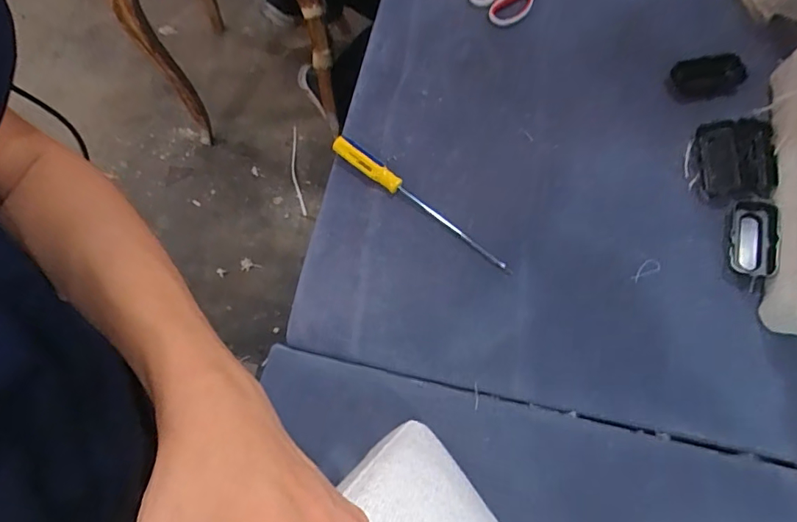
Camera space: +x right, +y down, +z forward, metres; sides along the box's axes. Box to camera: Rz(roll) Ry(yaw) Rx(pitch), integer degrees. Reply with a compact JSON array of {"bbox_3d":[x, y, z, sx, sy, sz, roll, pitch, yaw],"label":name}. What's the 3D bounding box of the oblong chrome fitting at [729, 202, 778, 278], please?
[{"bbox_3d":[0.498,-0.032,0.687,0.055,0.010,0.108,10,74,19],"label":"oblong chrome fitting"}]

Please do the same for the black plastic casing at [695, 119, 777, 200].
[{"bbox_3d":[0.498,-0.148,0.725,0.098,0.033,0.123,5,72,1],"label":"black plastic casing"}]

